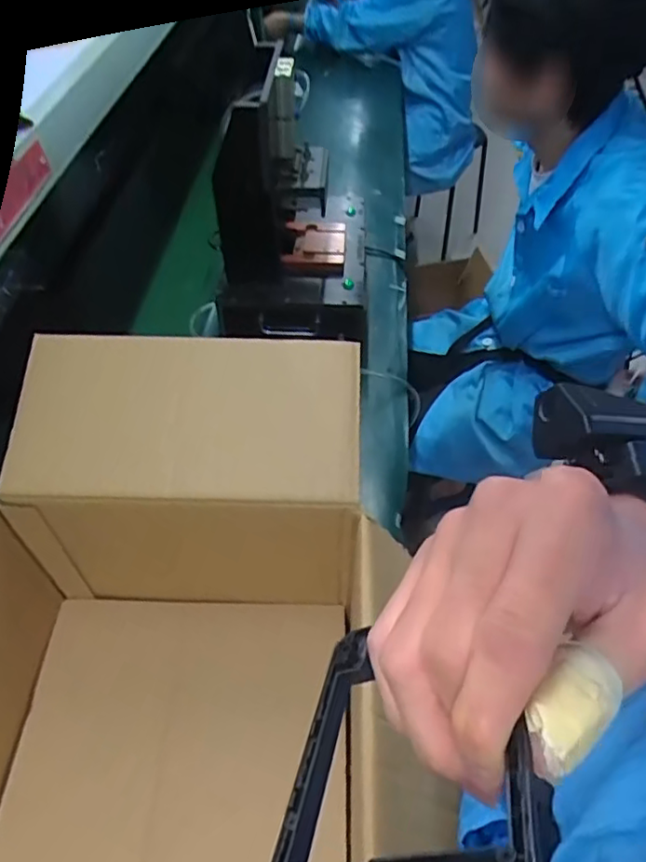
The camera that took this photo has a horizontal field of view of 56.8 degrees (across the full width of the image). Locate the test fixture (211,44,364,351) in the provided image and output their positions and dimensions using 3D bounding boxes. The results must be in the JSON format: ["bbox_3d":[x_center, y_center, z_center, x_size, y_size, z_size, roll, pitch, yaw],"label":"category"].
[{"bbox_3d":[-0.045,-0.384,0.972,0.234,0.346,0.315,0,50,2],"label":"test fixture"}]

